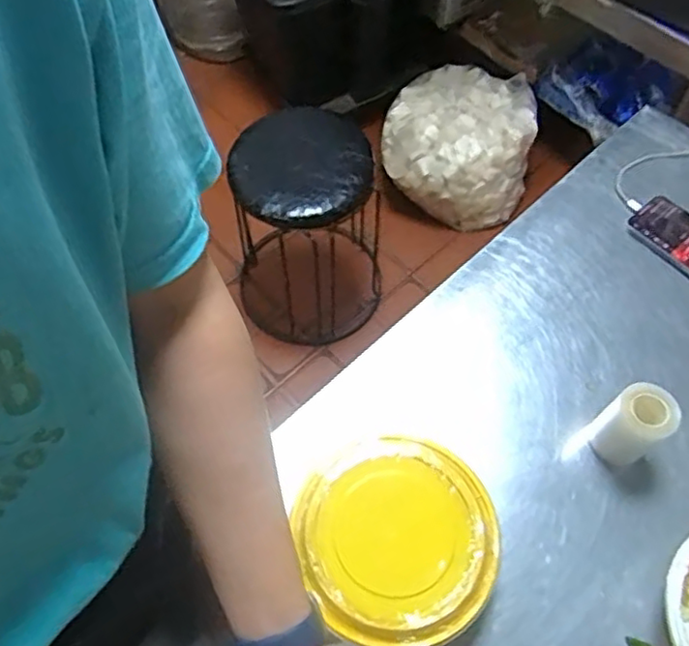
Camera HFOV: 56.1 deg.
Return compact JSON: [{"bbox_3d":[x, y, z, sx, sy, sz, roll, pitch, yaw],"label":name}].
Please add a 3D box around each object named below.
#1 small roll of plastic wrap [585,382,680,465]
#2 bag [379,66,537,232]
[{"bbox_3d":[0.264,0.093,0.595,0.047,0.084,0.052,-34,66,-18],"label":"small roll of plastic wrap"},{"bbox_3d":[0.291,-0.454,1.702,0.372,0.243,0.319,9,61,4],"label":"bag"}]

